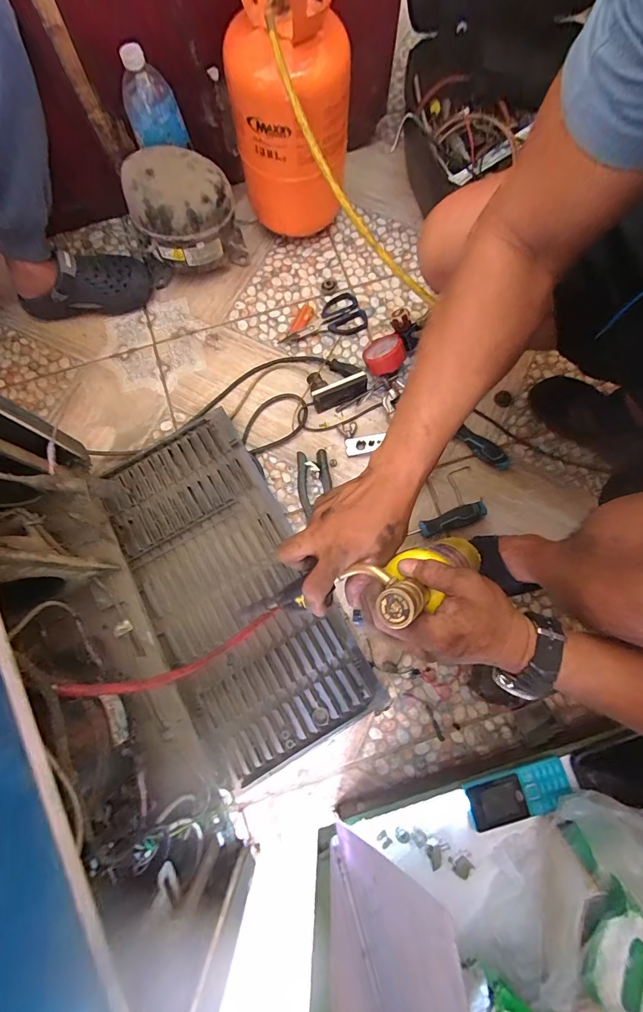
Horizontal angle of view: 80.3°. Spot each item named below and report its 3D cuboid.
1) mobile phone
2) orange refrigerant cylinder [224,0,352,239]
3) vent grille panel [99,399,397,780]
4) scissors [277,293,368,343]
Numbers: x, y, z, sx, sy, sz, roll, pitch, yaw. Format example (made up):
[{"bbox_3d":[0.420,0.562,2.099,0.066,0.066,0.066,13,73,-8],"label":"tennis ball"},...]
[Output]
[{"bbox_3d":[0.236,0.345,0.456,0.120,0.018,0.051,-15,78,-3],"label":"mobile phone"},{"bbox_3d":[-0.050,-0.639,0.599,0.178,0.309,0.184,-6,77,-1],"label":"orange refrigerant cylinder"},{"bbox_3d":[-0.148,0.127,0.618,0.265,0.031,0.539,-28,79,-6],"label":"vent grille panel"},{"bbox_3d":[0.003,-0.348,0.732,0.169,0.010,0.084,-28,79,-6],"label":"scissors"}]

